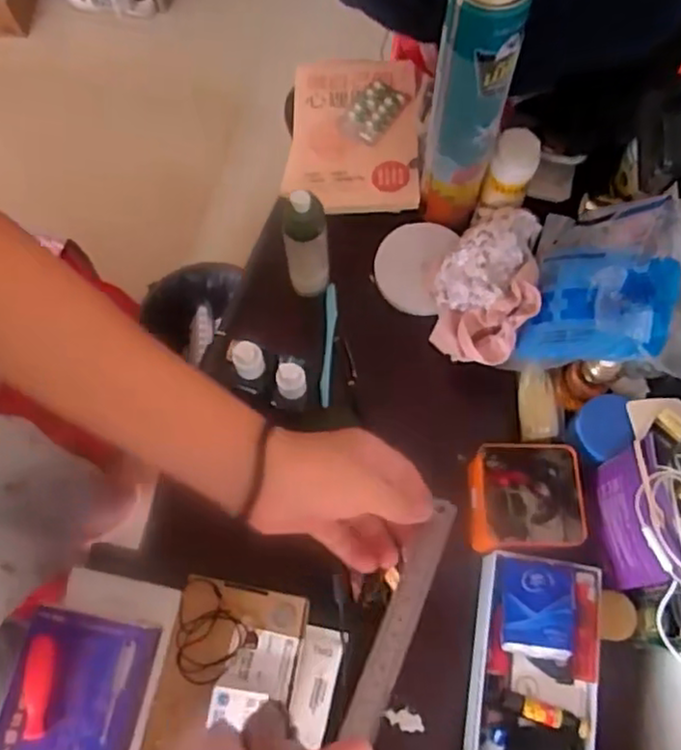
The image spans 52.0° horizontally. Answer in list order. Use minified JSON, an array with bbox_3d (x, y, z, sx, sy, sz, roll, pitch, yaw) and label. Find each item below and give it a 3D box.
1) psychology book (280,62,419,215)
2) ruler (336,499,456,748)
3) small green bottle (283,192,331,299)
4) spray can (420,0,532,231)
[{"bbox_3d":[0.016,-0.287,0.821,0.152,0.020,0.211,1,72,13],"label":"psychology book"},{"bbox_3d":[0.039,0.145,0.431,0.019,0.008,0.152,21,63,10],"label":"ruler"},{"bbox_3d":[-0.032,-0.122,0.695,0.044,0.139,0.043,-11,70,-3],"label":"small green bottle"},{"bbox_3d":[0.116,-0.247,0.643,0.067,0.282,0.052,14,71,6],"label":"spray can"}]

